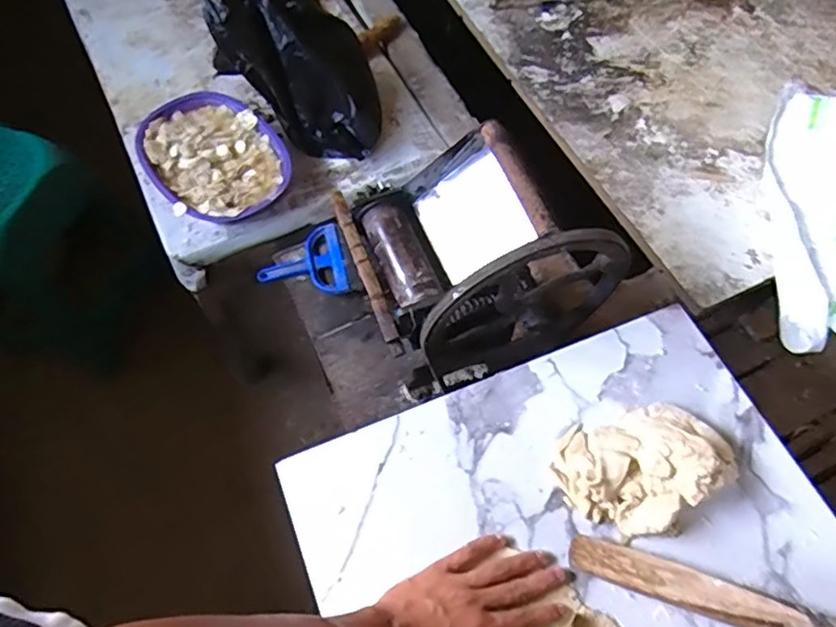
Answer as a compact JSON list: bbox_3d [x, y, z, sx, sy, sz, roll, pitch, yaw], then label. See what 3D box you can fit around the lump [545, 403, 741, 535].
[{"bbox_3d":[0.224,0.146,0.608,0.160,0.052,0.124,-27,66,-12],"label":"lump"}]

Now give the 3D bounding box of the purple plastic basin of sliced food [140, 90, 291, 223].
[{"bbox_3d":[-0.363,-0.278,1.093,0.215,0.060,0.292,-38,69,-17],"label":"purple plastic basin of sliced food"}]

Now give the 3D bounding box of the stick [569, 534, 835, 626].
[{"bbox_3d":[0.289,0.262,0.548,0.301,0.034,0.037,17,65,9],"label":"stick"}]

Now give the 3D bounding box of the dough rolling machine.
[{"bbox_3d":[0.072,-0.075,0.761,0.295,0.254,0.238,-15,64,-7],"label":"dough rolling machine"}]

